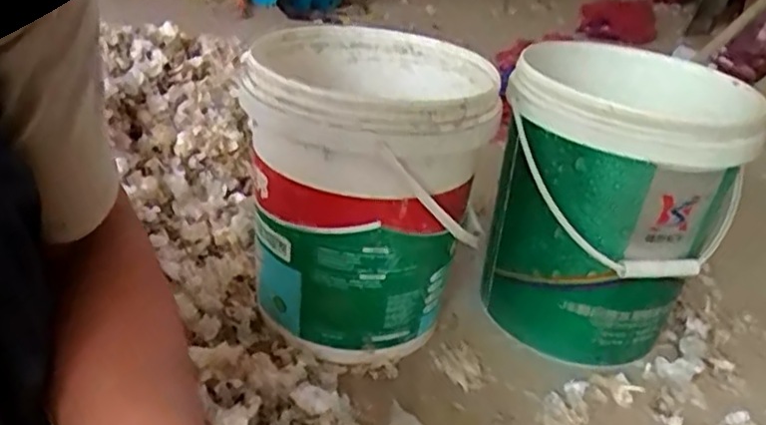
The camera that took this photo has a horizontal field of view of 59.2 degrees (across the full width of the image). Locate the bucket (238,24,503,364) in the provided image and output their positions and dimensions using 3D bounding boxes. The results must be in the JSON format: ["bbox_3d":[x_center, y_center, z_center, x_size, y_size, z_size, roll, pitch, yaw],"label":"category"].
[{"bbox_3d":[-0.023,-0.022,0.866,0.277,0.344,0.296,6,28,1],"label":"bucket"}]

